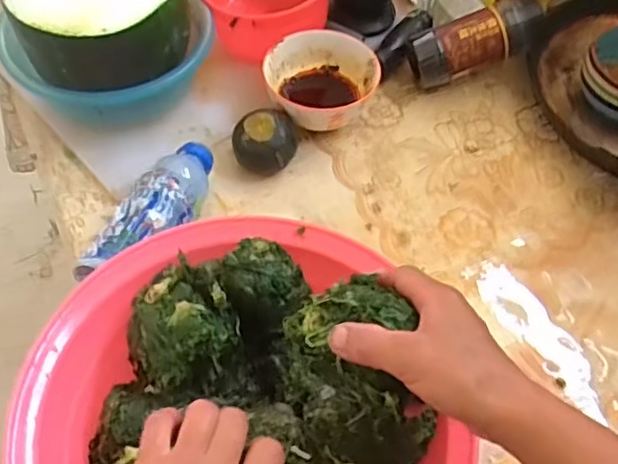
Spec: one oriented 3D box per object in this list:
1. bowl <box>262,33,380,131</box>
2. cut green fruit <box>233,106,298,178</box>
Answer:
[{"bbox_3d":[0.015,-0.167,0.731,0.128,0.058,0.123,1,56,-2],"label":"bowl"},{"bbox_3d":[-0.049,-0.101,0.698,0.068,0.050,0.063,-1,56,-3],"label":"cut green fruit"}]

